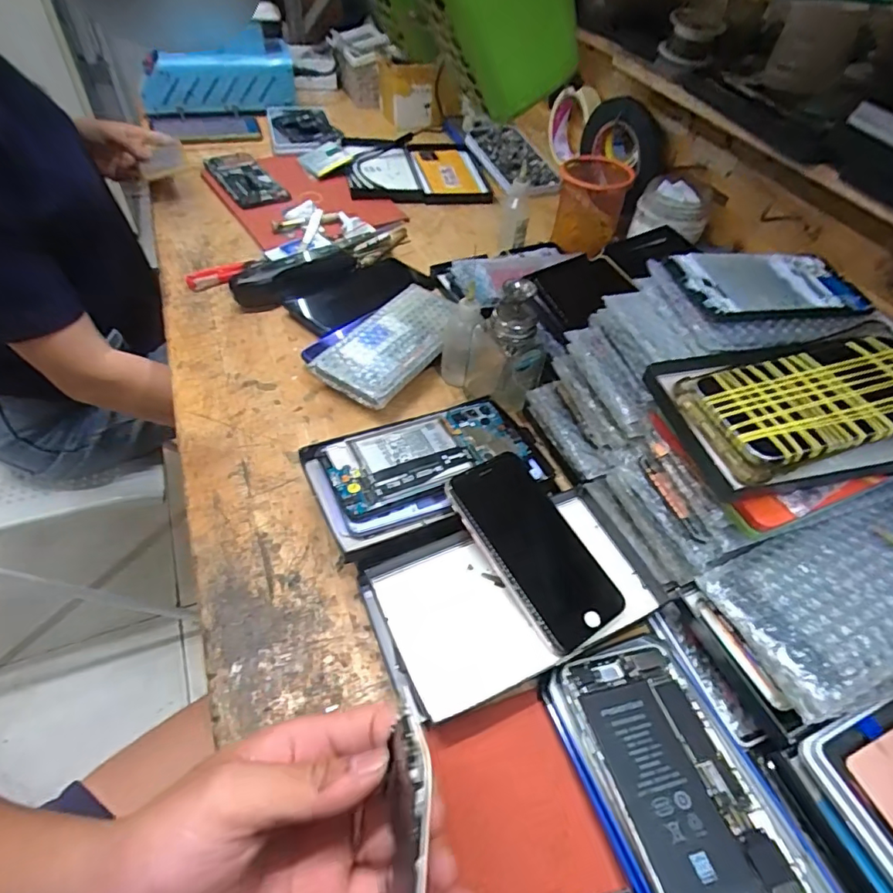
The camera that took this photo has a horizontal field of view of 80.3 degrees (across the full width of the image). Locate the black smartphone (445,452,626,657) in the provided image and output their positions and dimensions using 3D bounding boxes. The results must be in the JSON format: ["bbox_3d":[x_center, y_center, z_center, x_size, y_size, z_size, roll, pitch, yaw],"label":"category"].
[{"bbox_3d":[0.062,0.067,0.366,0.072,0.013,0.134,-22,68,-30],"label":"black smartphone"}]

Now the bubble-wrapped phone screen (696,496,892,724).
[{"bbox_3d":[0.251,0.092,0.316,0.171,0.024,0.102,-14,53,-12],"label":"bubble-wrapped phone screen"}]

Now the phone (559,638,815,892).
[{"bbox_3d":[0.128,0.186,0.290,0.077,0.004,0.156,-7,42,-15],"label":"phone"}]

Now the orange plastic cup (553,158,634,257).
[{"bbox_3d":[0.182,-0.303,0.684,0.086,0.109,0.077,18,50,9],"label":"orange plastic cup"}]

